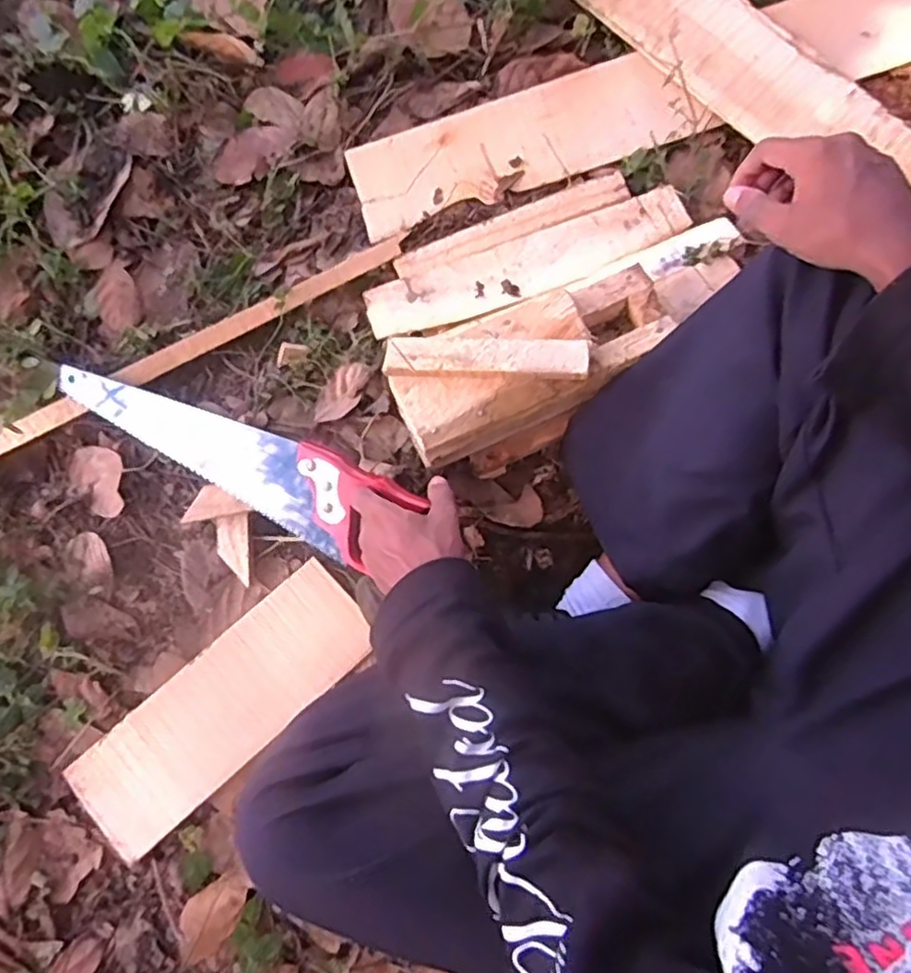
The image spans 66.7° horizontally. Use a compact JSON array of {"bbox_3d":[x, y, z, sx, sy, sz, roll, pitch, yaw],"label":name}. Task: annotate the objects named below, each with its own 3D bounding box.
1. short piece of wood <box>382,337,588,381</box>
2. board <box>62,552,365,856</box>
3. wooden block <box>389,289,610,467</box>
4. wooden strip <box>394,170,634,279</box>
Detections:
[{"bbox_3d":[0.027,-0.116,0.612,0.178,0.025,0.034,3,78,4],"label":"short piece of wood"},{"bbox_3d":[-0.223,0.212,0.674,0.306,0.014,0.105,-41,81,-6],"label":"board"},{"bbox_3d":[0.037,-0.102,0.646,0.182,0.054,0.103,-22,77,-1],"label":"wooden block"},{"bbox_3d":[0.062,-0.279,0.748,0.262,0.015,0.036,-23,79,-3],"label":"wooden strip"}]

